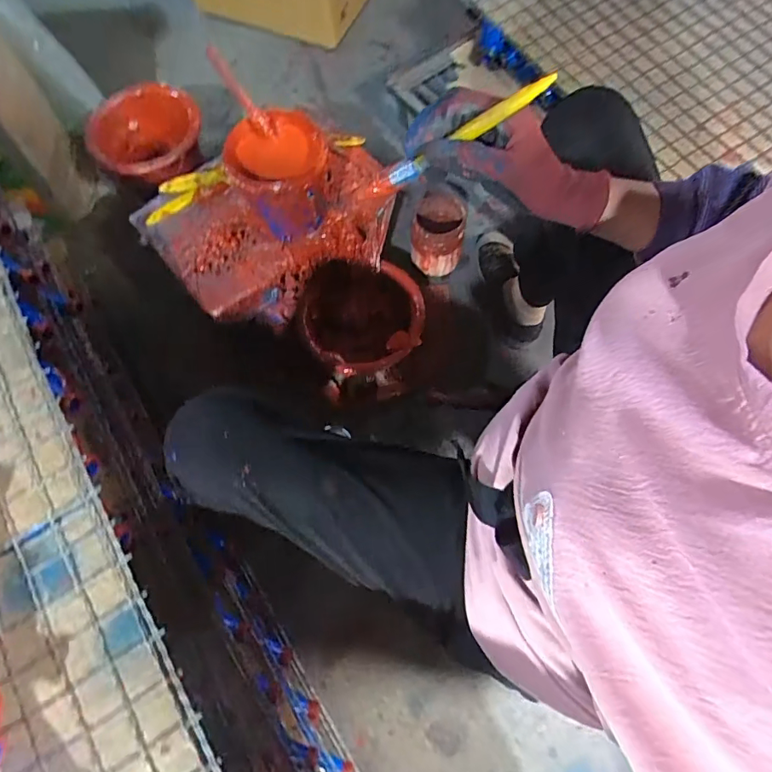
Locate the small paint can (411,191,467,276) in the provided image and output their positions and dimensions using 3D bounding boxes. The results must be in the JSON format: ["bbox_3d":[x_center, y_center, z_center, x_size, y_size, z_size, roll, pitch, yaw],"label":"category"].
[{"bbox_3d":[0.101,-0.291,0.948,0.096,0.143,0.097,0,70,1],"label":"small paint can"}]

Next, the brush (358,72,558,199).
[{"bbox_3d":[0.048,-0.194,0.392,0.180,0.014,0.015,-20,65,33],"label":"brush"}]

